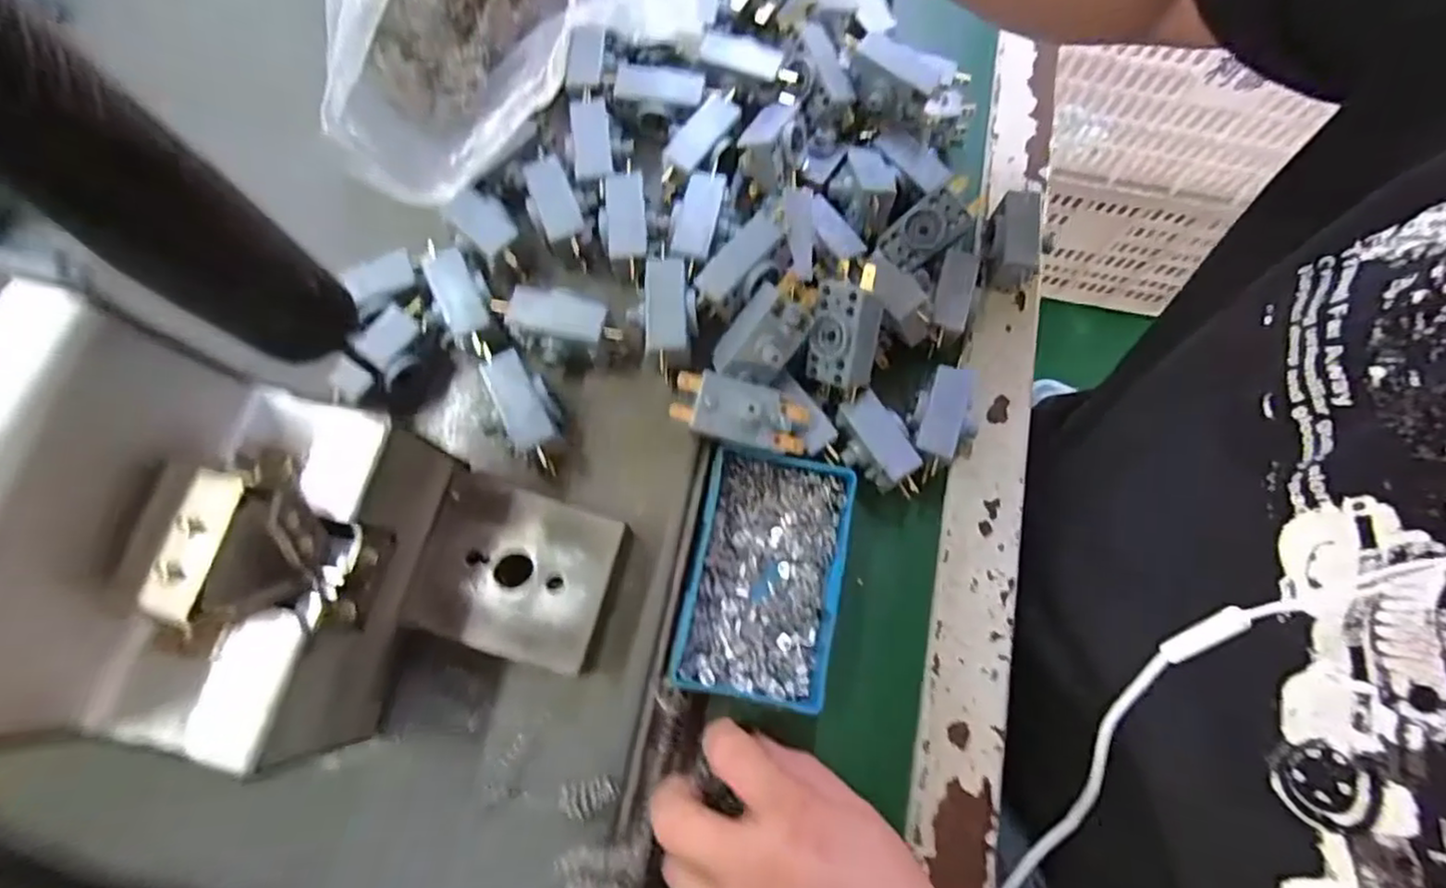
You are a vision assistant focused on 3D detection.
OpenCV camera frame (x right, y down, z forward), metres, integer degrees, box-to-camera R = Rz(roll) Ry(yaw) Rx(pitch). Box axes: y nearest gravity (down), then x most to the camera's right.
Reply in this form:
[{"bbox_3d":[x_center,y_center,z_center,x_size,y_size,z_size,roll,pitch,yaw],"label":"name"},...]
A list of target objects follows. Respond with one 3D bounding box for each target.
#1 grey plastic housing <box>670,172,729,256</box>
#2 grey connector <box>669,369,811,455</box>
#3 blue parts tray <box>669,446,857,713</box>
[{"bbox_3d":[-0.012,-0.114,0.331,0.019,0.007,0.046,13,74,3],"label":"grey plastic housing"},{"bbox_3d":[0.012,-0.015,0.312,0.067,0.021,0.029,16,74,-14],"label":"grey connector"},{"bbox_3d":[0.022,0.063,0.324,0.071,0.021,0.114,12,74,3],"label":"blue parts tray"}]

